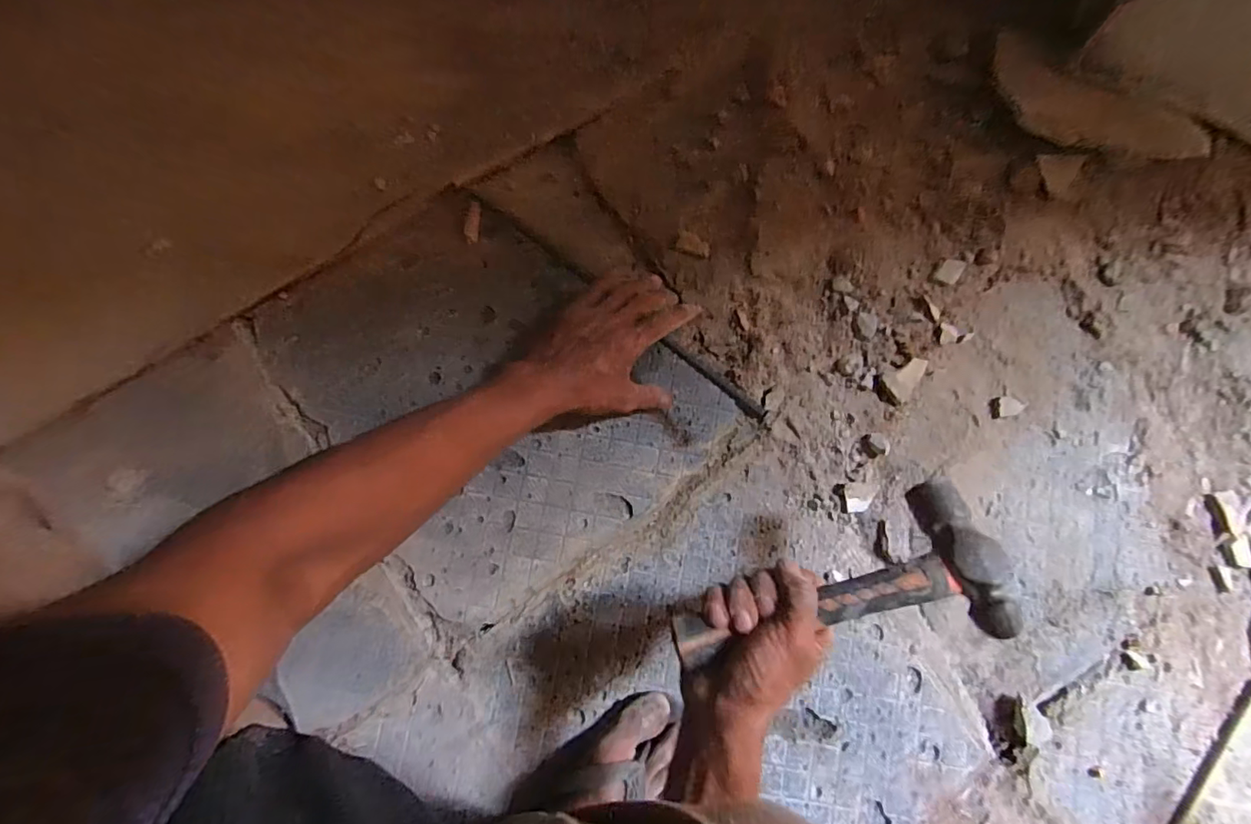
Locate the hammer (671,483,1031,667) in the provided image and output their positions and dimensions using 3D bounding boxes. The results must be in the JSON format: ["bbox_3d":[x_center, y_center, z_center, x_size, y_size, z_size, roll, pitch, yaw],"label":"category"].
[{"bbox_3d":[0.156,0.127,0.396,0.249,0.051,0.107,-10,84,-8],"label":"hammer"}]

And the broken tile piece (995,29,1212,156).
[{"bbox_3d":[0.533,-0.331,0.614,0.269,0.049,0.083,26,82,-1],"label":"broken tile piece"}]

